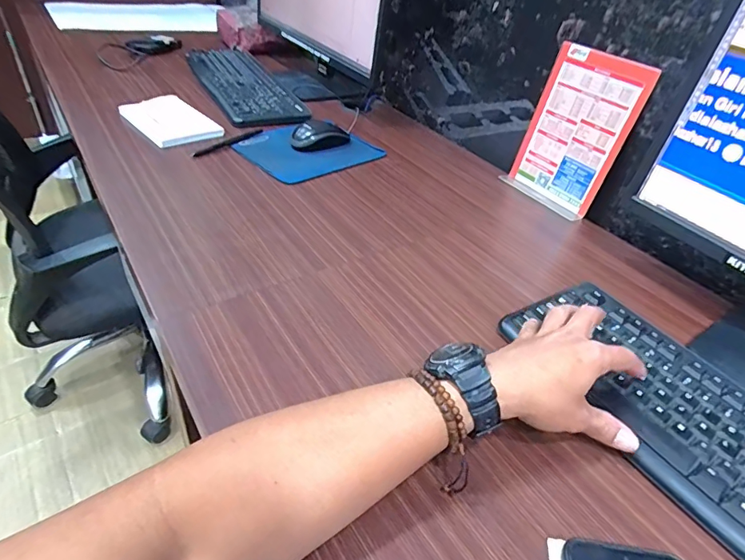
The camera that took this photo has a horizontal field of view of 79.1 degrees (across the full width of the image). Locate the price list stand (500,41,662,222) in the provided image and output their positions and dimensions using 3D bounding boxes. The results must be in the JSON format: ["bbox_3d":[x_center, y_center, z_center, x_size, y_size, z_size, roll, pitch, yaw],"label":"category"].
[{"bbox_3d":[0.294,-0.215,0.672,0.052,0.208,0.151,-22,48,-29],"label":"price list stand"}]

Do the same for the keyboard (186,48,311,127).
[{"bbox_3d":[-0.278,-0.422,0.952,0.156,0.018,0.473,-15,45,-23],"label":"keyboard"}]

